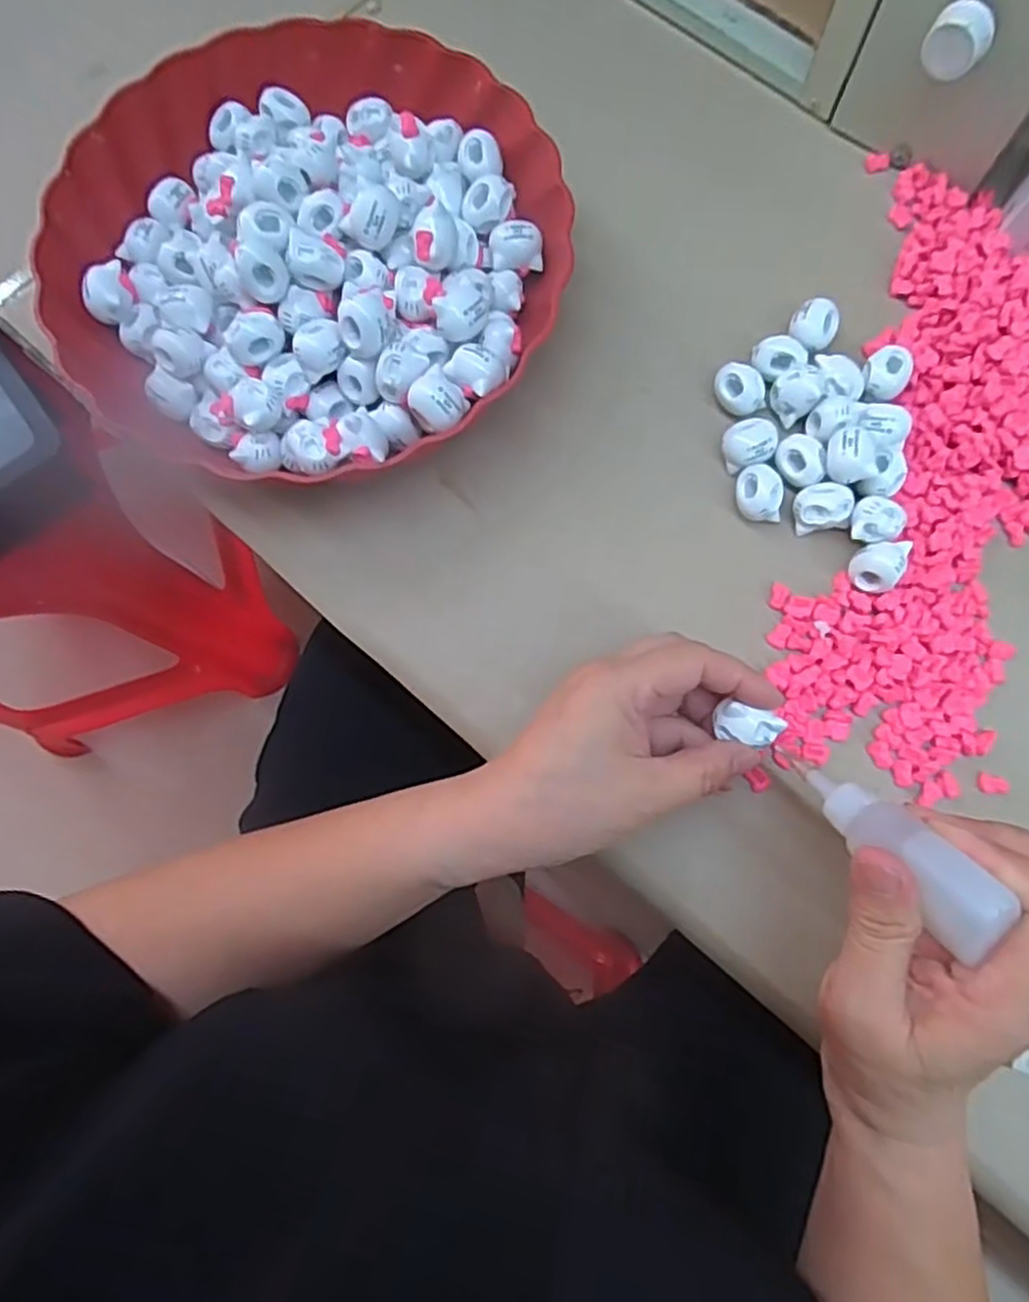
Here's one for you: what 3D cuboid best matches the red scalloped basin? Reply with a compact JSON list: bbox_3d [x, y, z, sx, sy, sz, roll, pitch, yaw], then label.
[{"bbox_3d":[-0.098,-0.195,0.351,0.238,0.058,0.233,0,77,1],"label":"red scalloped basin"}]

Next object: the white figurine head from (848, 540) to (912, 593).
[{"bbox_3d":[0.166,-0.039,0.326,0.022,0.020,0.021,0,77,1],"label":"white figurine head"}]

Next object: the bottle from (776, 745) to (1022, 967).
[{"bbox_3d":[0.124,0.062,0.244,0.020,0.025,0.086,-33,34,-6],"label":"bottle"}]

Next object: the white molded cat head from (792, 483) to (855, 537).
[{"bbox_3d":[0.144,-0.068,0.339,0.024,0.017,0.021,-7,77,-1],"label":"white molded cat head"}]

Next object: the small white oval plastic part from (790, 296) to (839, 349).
[{"bbox_3d":[0.149,-0.161,0.365,0.022,0.020,0.024,32,80,8],"label":"small white oval plastic part"}]

